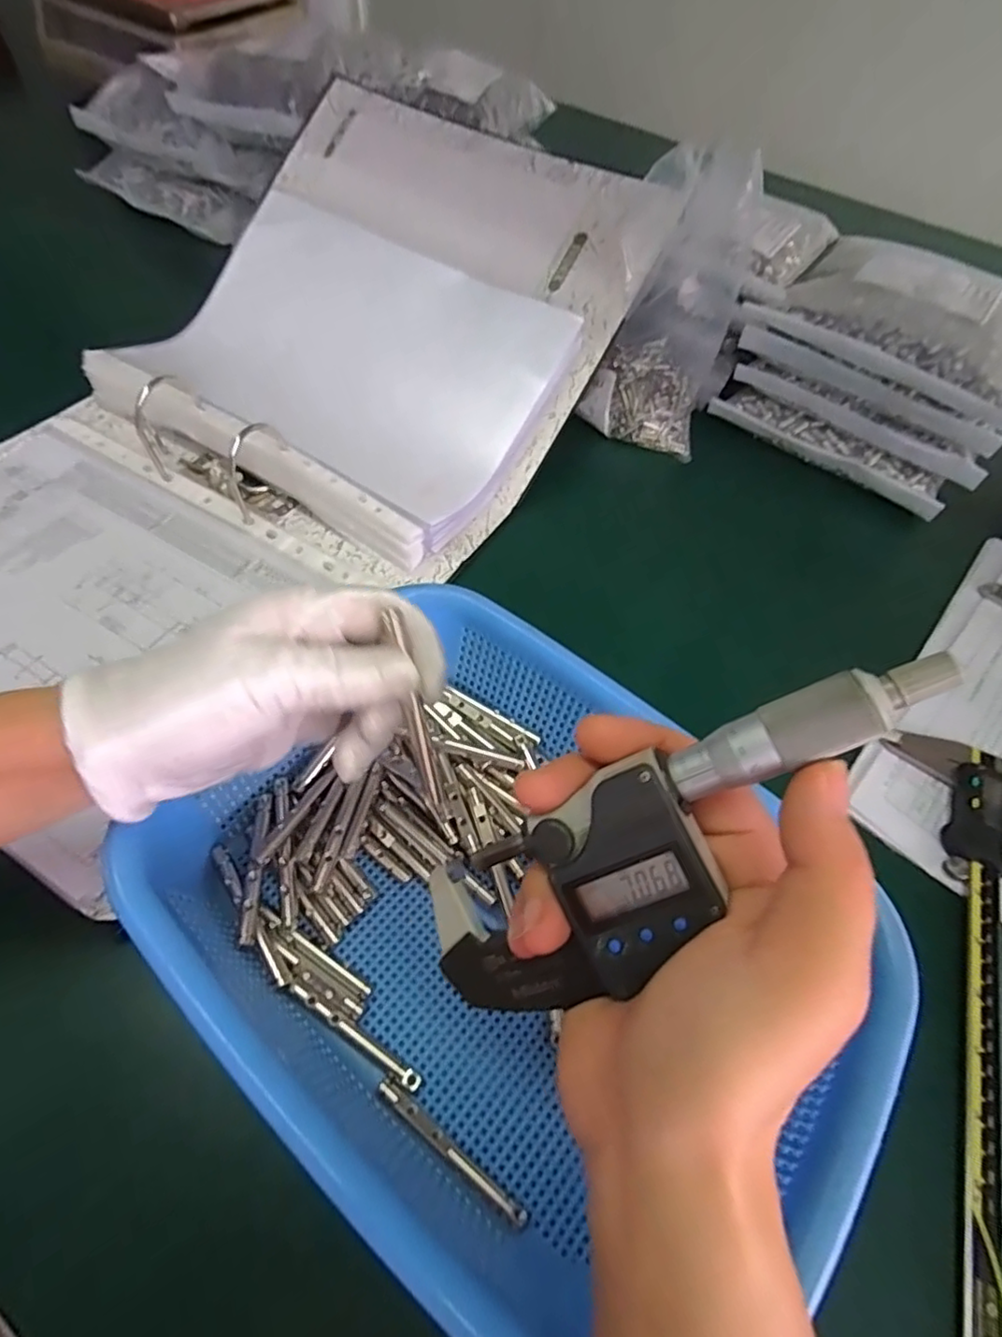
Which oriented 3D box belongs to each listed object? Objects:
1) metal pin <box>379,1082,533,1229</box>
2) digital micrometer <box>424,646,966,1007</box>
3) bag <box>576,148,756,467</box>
[{"bbox_3d":[-0.020,0.192,0.247,0.073,0.008,0.006,35,61,16],"label":"metal pin"},{"bbox_3d":[0.040,0.046,0.168,0.159,0.021,0.051,-42,61,18],"label":"digital micrometer"},{"bbox_3d":[0.141,-0.289,0.503,0.097,0.205,0.077,20,29,9],"label":"bag"}]

